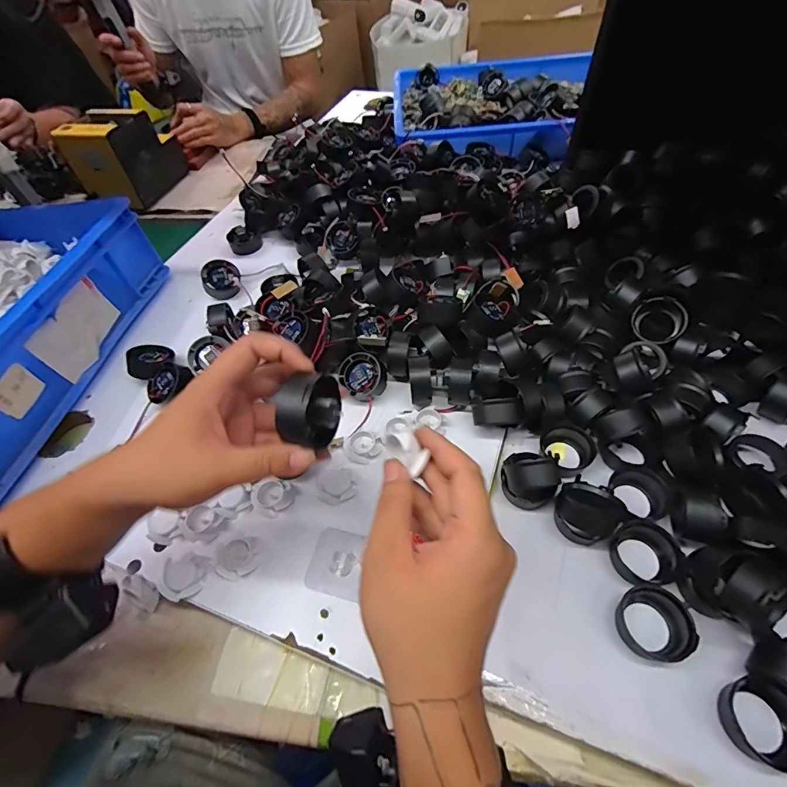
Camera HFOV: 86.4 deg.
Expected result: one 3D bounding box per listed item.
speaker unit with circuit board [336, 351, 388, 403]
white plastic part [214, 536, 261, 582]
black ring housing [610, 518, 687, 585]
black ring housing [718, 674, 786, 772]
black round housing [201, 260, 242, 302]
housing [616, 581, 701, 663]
[{"bbox_3d":[-0.035,-0.019,0.493,0.052,0.027,0.051,37,90,20],"label":"speaker unit with circuit board"},{"bbox_3d":[-0.146,0.155,0.393,0.040,0.010,0.035,-31,54,-14],"label":"white plastic part"},{"bbox_3d":[0.225,0.139,0.373,0.054,0.032,0.047,7,54,15],"label":"black ring housing"},{"bbox_3d":[0.265,0.236,0.302,0.059,0.026,0.050,7,54,15],"label":"black ring housing"},{"bbox_3d":[-0.258,-0.169,0.630,0.052,0.030,0.056,21,80,-14],"label":"black round housing"},{"bbox_3d":[0.213,0.187,0.342,0.053,0.029,0.049,-5,52,6],"label":"housing"}]

